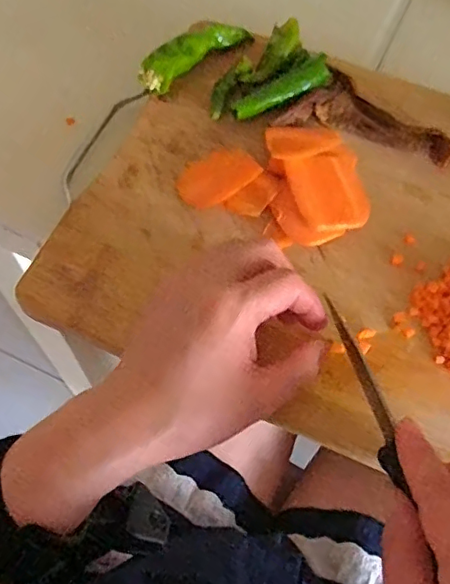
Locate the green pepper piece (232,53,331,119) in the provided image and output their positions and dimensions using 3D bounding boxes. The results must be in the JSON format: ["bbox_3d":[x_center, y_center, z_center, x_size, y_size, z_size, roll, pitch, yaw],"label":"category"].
[{"bbox_3d":[0.037,-0.130,0.356,0.073,0.010,0.017,-29,68,-17],"label":"green pepper piece"}]

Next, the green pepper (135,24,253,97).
[{"bbox_3d":[-0.020,-0.159,0.369,0.020,0.023,0.088,40,68,16],"label":"green pepper"}]

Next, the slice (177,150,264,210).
[{"bbox_3d":[-0.005,-0.069,0.332,0.047,0.004,0.035,-34,60,-10],"label":"slice"}]

